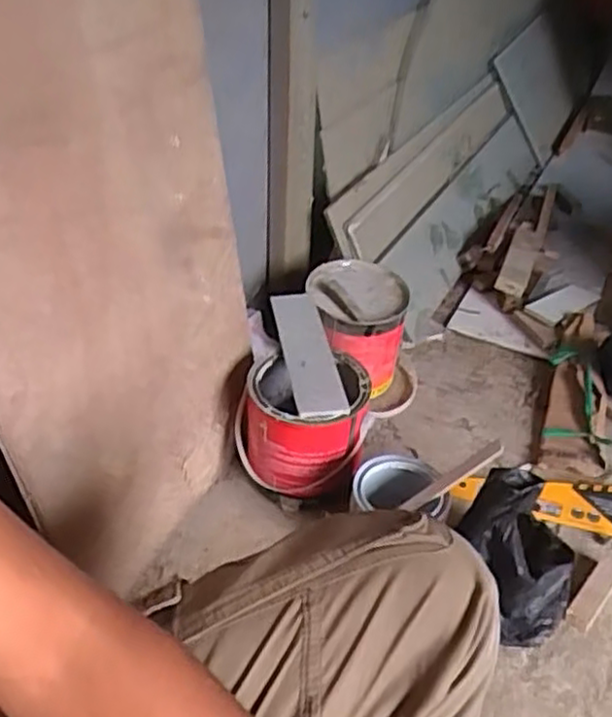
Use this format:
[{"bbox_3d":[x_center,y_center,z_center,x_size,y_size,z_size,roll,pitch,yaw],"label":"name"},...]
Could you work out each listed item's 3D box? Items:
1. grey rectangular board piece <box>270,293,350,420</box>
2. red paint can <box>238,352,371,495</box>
[{"bbox_3d":[0.001,-0.009,0.902,0.057,0.018,0.227,-4,39,-10],"label":"grey rectangular board piece"},{"bbox_3d":[-0.004,0.079,0.909,0.164,0.121,0.136,10,39,8],"label":"red paint can"}]

